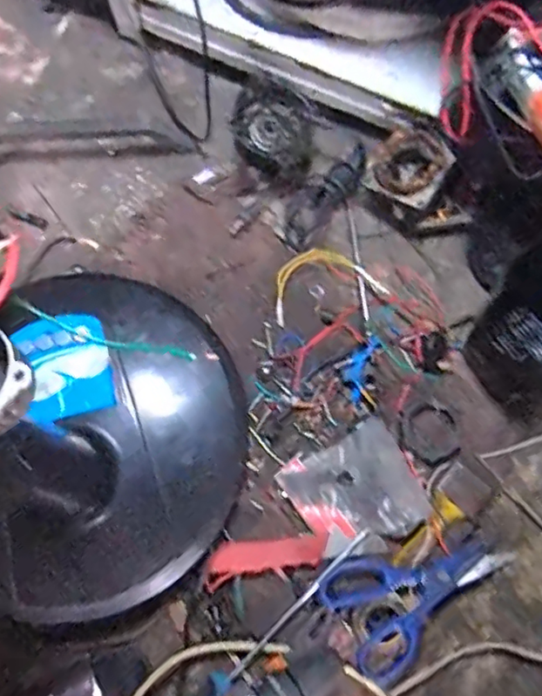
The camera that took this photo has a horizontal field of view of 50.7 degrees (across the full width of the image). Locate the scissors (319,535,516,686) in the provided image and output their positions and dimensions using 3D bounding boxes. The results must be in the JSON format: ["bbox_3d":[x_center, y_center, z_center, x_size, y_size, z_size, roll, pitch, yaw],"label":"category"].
[{"bbox_3d":[0.137,0.223,0.552,0.177,0.032,0.112,-41,82,-8],"label":"scissors"}]

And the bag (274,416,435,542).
[{"bbox_3d":[0.081,0.142,0.564,0.116,0.029,0.104,-27,80,-6],"label":"bag"}]

